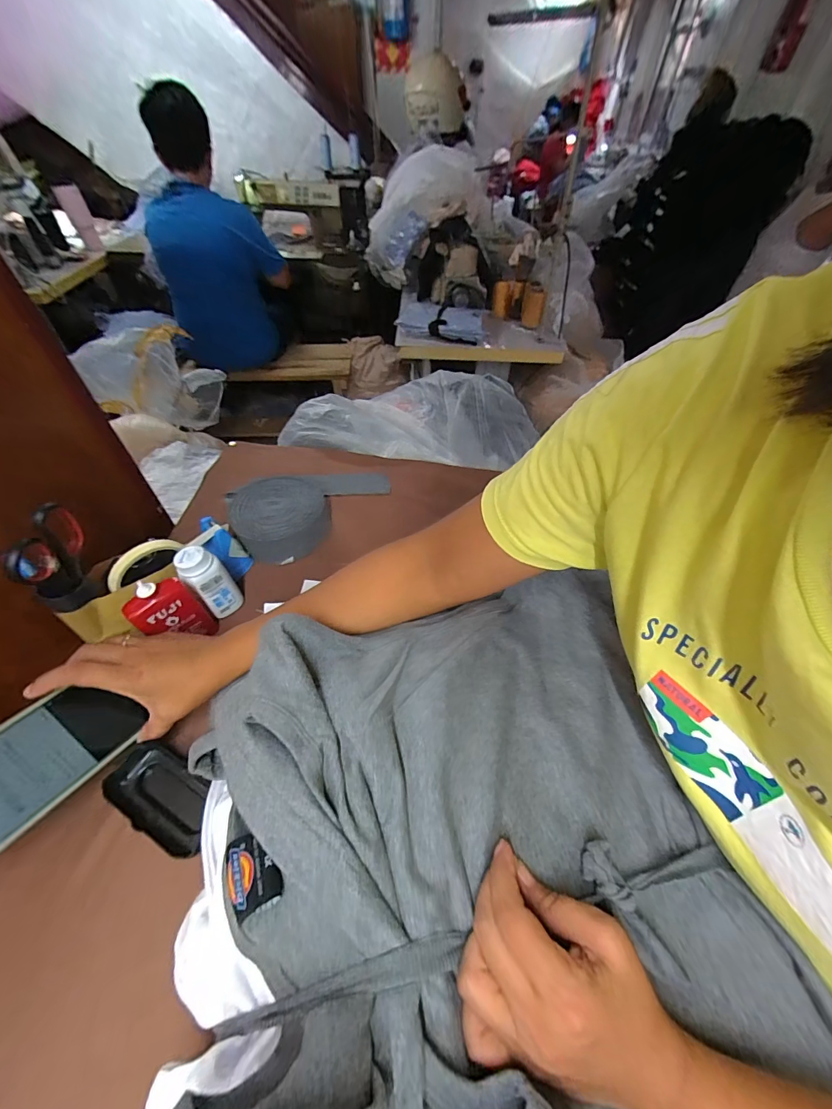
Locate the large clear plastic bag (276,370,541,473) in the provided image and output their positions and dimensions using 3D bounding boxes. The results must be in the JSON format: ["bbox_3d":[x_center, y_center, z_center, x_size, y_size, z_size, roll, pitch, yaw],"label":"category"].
[{"bbox_3d":[-0.005,-0.272,0.787,0.502,0.096,0.271,-1,50,-3],"label":"large clear plastic bag"}]

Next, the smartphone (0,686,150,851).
[{"bbox_3d":[-0.324,0.176,0.328,0.081,0.005,0.147,51,48,-4],"label":"smartphone"}]

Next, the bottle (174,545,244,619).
[{"bbox_3d":[-0.244,0.032,0.463,0.034,0.097,0.042,38,59,26],"label":"bottle"}]

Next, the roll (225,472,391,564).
[{"bbox_3d":[-0.154,-0.090,0.594,0.249,0.046,0.163,-29,57,-24],"label":"roll"}]

